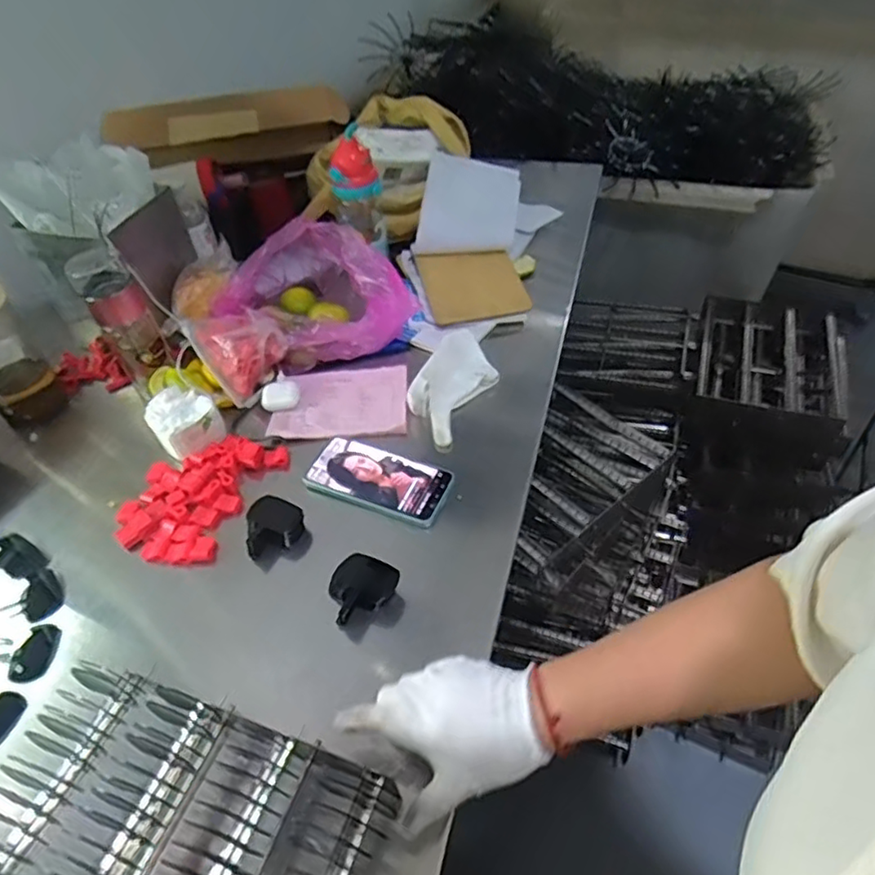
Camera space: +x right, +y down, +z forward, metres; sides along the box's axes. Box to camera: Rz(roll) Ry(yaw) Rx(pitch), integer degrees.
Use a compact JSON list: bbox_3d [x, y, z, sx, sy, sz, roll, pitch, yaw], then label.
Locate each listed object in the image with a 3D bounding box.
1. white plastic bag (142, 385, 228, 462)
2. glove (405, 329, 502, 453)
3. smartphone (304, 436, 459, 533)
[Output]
[{"bbox_3d":[-0.310,-0.020,0.776,0.077,0.046,0.084,-35,53,-25],"label":"white plastic bag"},{"bbox_3d":[0.020,-0.067,0.813,0.092,0.037,0.184,19,51,21],"label":"glove"},{"bbox_3d":[-0.067,0.047,0.713,0.161,0.016,0.079,16,50,19],"label":"smartphone"}]

